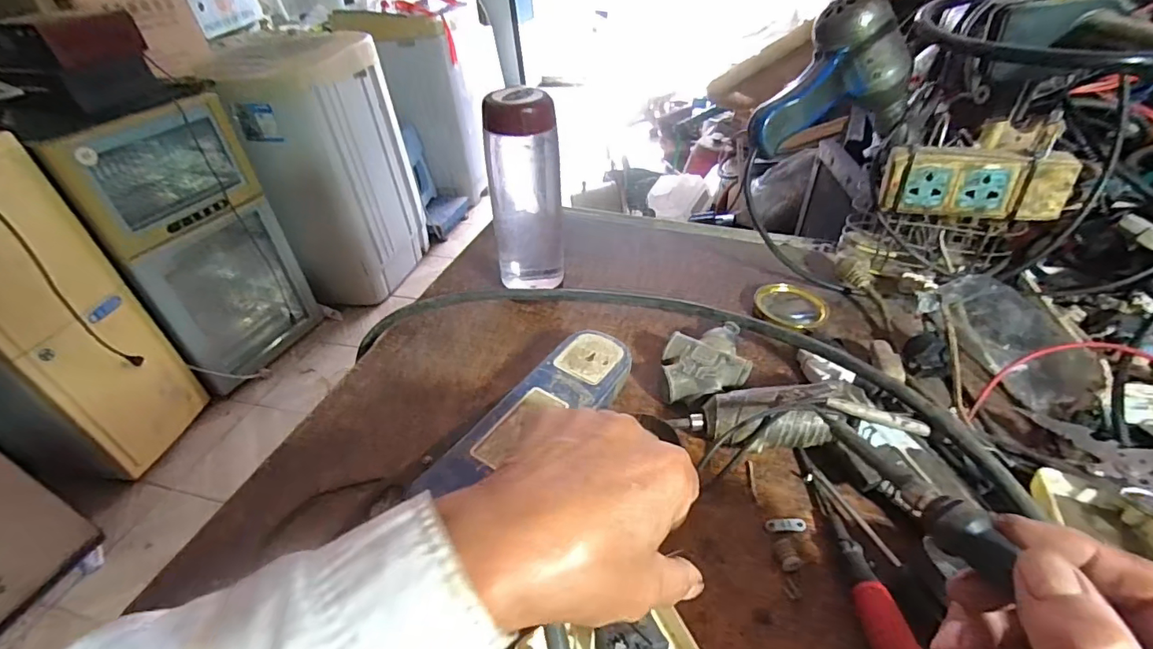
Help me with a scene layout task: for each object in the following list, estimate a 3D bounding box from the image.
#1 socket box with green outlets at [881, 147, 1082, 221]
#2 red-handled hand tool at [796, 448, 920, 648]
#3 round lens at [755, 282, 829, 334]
[{"bbox_3d":[0.346,-0.124,0.441,0.129,0.056,0.028,11,42,18],"label":"socket box with green outlets"},{"bbox_3d":[0.169,0.138,0.305,0.019,0.016,0.153,-2,39,3],"label":"red-handled hand tool"},{"bbox_3d":[0.205,-0.014,0.487,0.065,0.016,0.065,-2,39,2],"label":"round lens"}]

